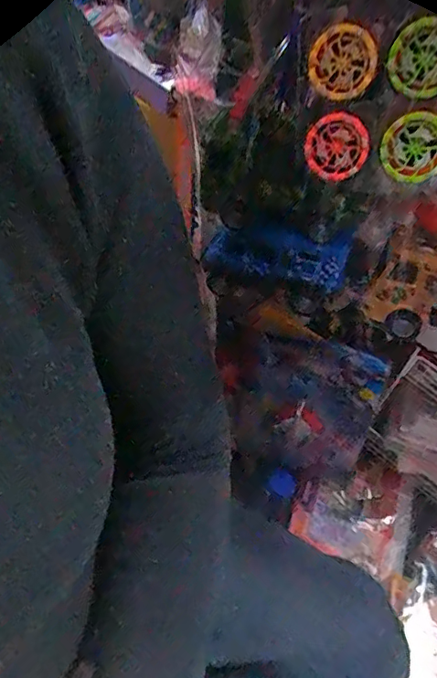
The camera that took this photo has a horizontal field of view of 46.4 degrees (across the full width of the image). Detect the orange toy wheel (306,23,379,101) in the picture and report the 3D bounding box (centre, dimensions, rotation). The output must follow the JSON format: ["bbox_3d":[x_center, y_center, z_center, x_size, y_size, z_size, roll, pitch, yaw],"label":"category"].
[{"bbox_3d":[0.076,-0.171,0.316,0.008,0.042,0.042,-26,92,-54],"label":"orange toy wheel"}]

